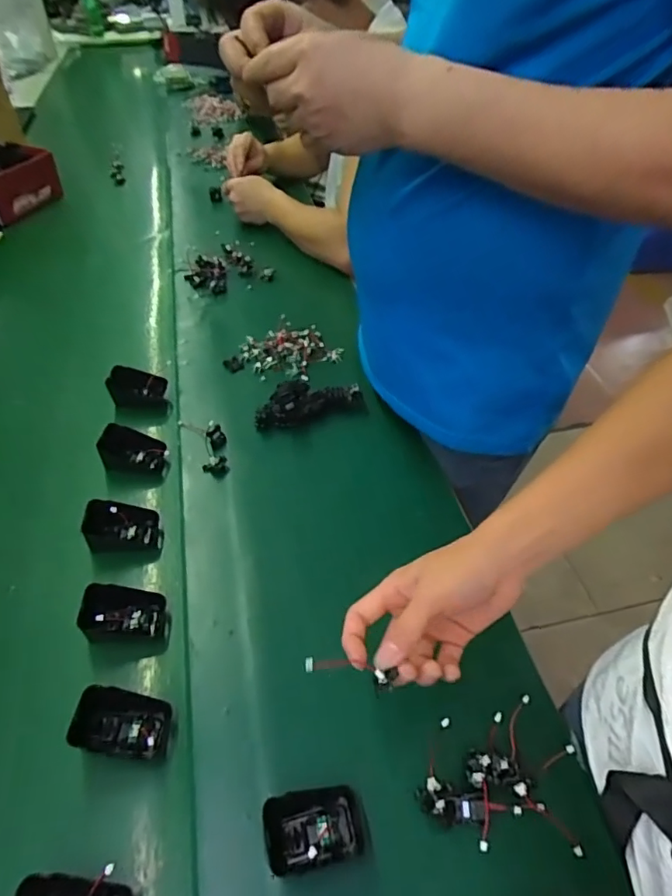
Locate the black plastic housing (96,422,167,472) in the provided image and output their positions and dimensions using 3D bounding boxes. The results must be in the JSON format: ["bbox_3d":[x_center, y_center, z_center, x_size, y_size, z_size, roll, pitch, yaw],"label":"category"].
[{"bbox_3d":[-0.231,0.002,0.611,0.064,0.047,0.041,-2,46,-1],"label":"black plastic housing"}]

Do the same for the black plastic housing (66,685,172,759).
[{"bbox_3d":[-0.165,0.213,0.412,0.064,0.039,0.048,0,46,1],"label":"black plastic housing"}]

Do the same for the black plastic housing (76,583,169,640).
[{"bbox_3d":[-0.186,0.144,0.472,0.064,0.043,0.045,-7,47,-6],"label":"black plastic housing"}]

